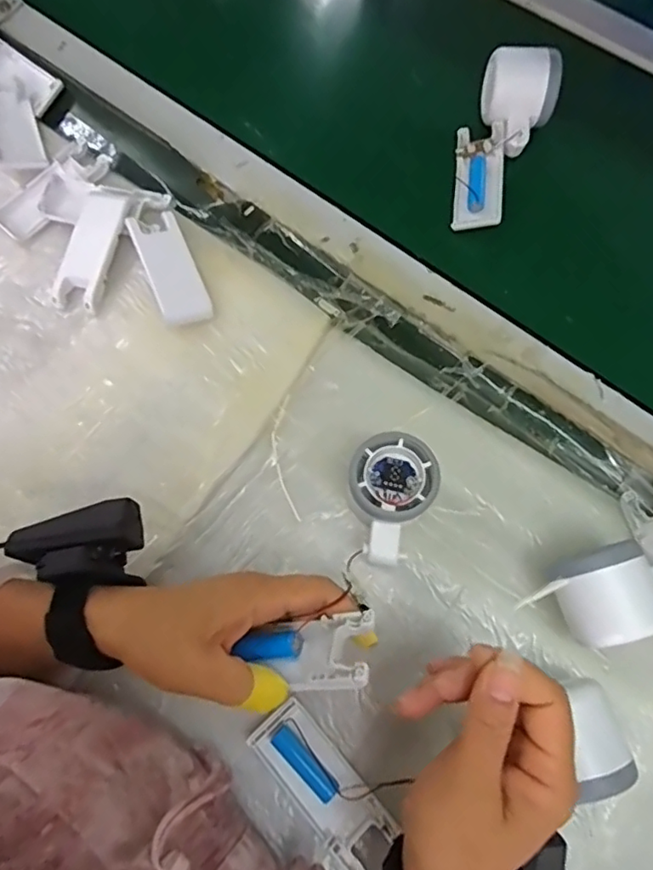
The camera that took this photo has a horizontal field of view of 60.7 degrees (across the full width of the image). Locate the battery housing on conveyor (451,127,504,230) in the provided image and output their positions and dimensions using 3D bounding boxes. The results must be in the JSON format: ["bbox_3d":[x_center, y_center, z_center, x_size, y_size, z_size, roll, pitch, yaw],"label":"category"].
[{"bbox_3d":[0.131,-0.219,0.476,0.040,0.013,0.095,6,74,2],"label":"battery housing on conveyor"}]

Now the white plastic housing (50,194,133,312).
[{"bbox_3d":[-0.188,-0.147,0.445,0.041,0.018,0.094,16,75,5],"label":"white plastic housing"}]

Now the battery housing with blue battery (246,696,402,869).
[{"bbox_3d":[-0.003,0.218,0.344,0.041,0.015,0.101,-41,78,-10],"label":"battery housing with blue battery"}]

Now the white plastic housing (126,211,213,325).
[{"bbox_3d":[-0.123,-0.131,0.439,0.037,0.015,0.099,-23,75,-6],"label":"white plastic housing"}]

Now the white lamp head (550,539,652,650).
[{"bbox_3d":[0.171,0.100,0.349,0.055,0.055,0.055,-18,75,-4],"label":"white lamp head"}]

